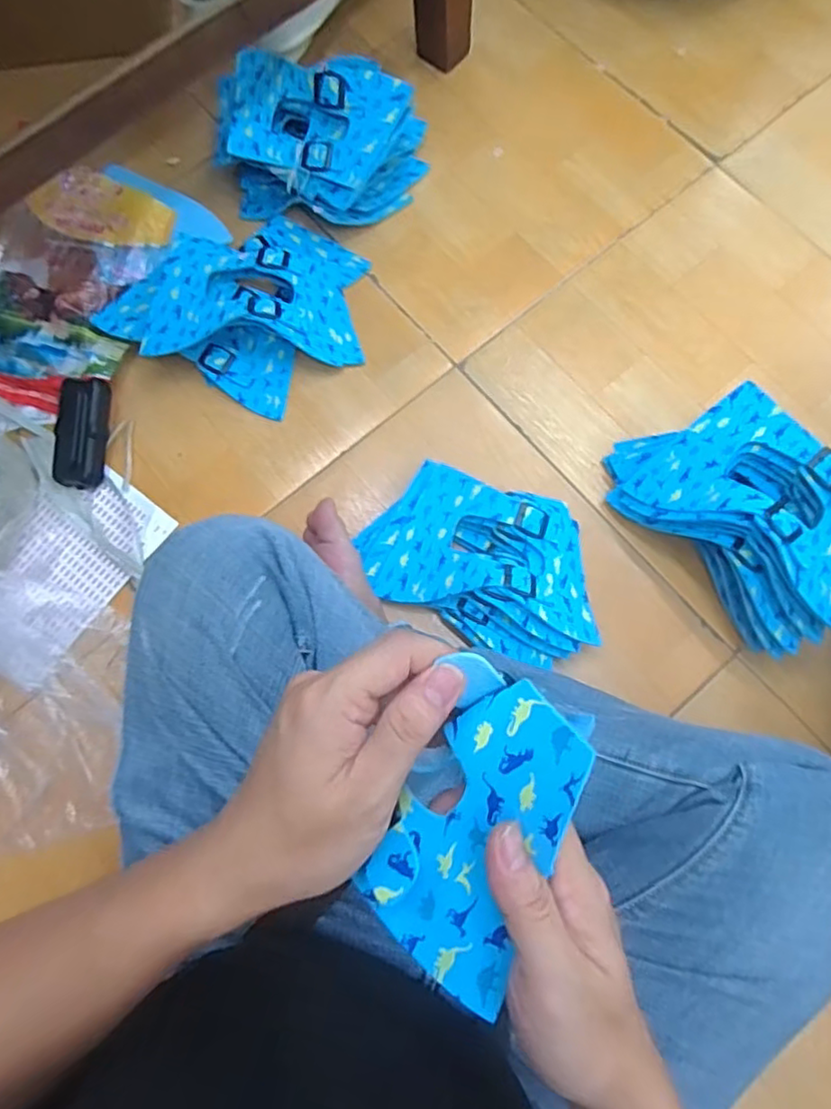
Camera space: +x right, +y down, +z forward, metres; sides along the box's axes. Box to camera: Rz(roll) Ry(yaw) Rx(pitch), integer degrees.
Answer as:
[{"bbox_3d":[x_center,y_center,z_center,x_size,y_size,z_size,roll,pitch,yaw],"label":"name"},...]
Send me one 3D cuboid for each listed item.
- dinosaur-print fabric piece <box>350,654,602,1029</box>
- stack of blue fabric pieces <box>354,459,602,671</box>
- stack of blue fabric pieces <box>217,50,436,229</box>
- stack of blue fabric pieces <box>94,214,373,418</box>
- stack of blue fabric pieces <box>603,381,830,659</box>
[{"bbox_3d":[0.022,0.110,0.249,0.063,0.024,0.127,21,99,6],"label":"dinosaur-print fabric piece"},{"bbox_3d":[0.067,0.000,0.595,0.231,0.056,0.163,20,76,6],"label":"stack of blue fabric pieces"},{"bbox_3d":[-0.111,-0.445,0.683,0.226,0.114,0.147,6,75,2],"label":"stack of blue fabric pieces"},{"bbox_3d":[-0.169,-0.264,0.666,0.218,0.060,0.250,43,80,11],"label":"stack of blue fabric pieces"},{"bbox_3d":[0.298,-0.043,0.572,0.143,0.112,0.234,-39,78,-9],"label":"stack of blue fabric pieces"}]

